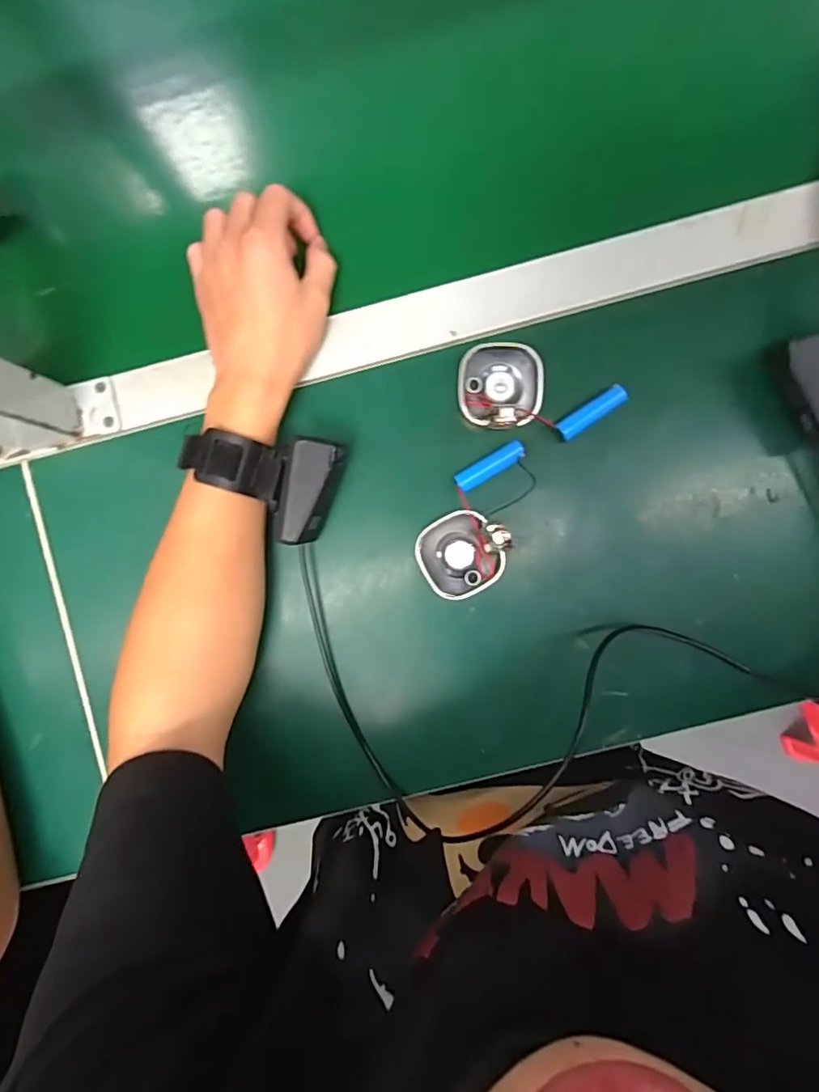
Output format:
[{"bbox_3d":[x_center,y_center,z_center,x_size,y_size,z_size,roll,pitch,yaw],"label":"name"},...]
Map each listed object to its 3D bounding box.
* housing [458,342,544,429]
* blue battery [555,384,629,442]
[{"bbox_3d":[0.061,-0.107,0.372,0.055,0.017,0.054,3,90,0],"label":"housing"},{"bbox_3d":[0.122,-0.090,0.370,0.051,0.014,0.014,-35,90,0],"label":"blue battery"}]

